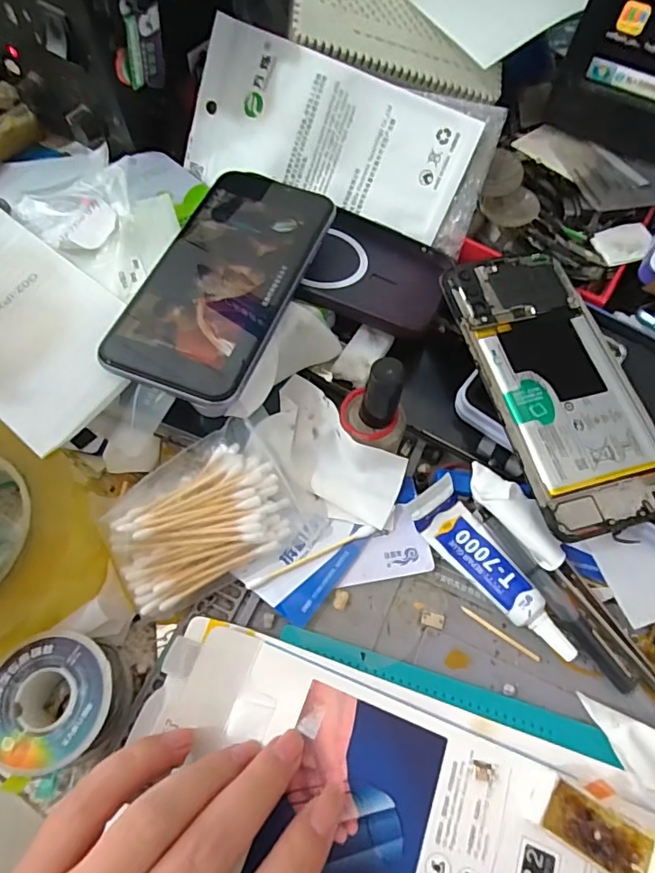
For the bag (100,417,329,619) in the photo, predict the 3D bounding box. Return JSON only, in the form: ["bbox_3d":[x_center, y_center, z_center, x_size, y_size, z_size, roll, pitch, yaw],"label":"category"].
[{"bbox_3d":[-0.060,0.045,0.258,0.093,0.018,0.074,-35,89,-15],"label":"bag"}]

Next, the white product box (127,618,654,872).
[{"bbox_3d":[0.027,0.171,0.201,0.236,0.019,0.117,19,66,8],"label":"white product box"}]

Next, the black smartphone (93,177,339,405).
[{"bbox_3d":[-0.055,-0.086,0.278,0.075,0.013,0.148,20,66,8],"label":"black smartphone"}]

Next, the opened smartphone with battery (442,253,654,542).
[{"bbox_3d":[0.121,-0.031,0.267,0.074,0.005,0.158,-13,69,-8],"label":"opened smartphone with battery"}]

